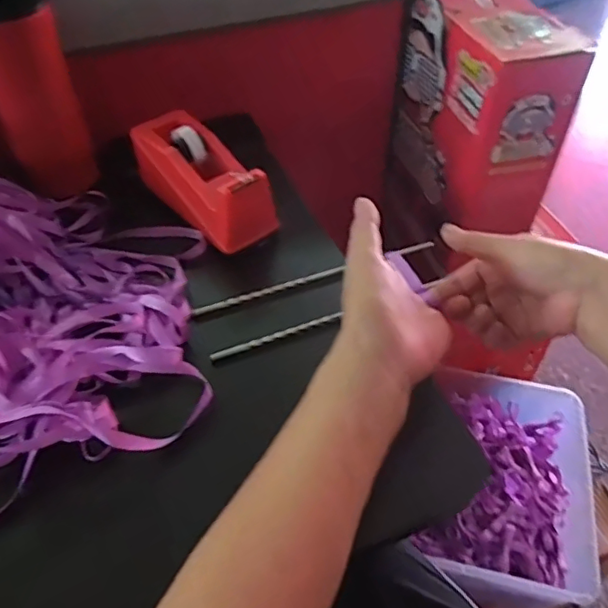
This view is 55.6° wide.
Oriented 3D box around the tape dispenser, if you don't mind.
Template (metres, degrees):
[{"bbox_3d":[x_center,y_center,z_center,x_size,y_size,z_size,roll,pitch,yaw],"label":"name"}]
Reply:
[{"bbox_3d":[-0.095,-0.115,0.529,0.066,0.061,0.154,-34,55,-28],"label":"tape dispenser"}]

